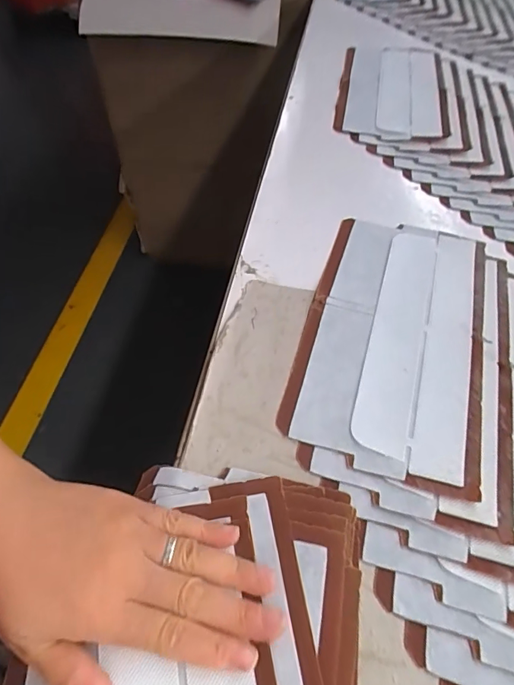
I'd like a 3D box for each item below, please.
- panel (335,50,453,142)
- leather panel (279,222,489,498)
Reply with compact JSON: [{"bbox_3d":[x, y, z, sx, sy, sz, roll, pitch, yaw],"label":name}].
[{"bbox_3d":[0.154,-0.294,0.536,0.115,0.008,0.198,8,53,7],"label":"panel"},{"bbox_3d":[0.099,-0.012,0.344,0.120,0.010,0.228,14,56,11],"label":"leather panel"}]

